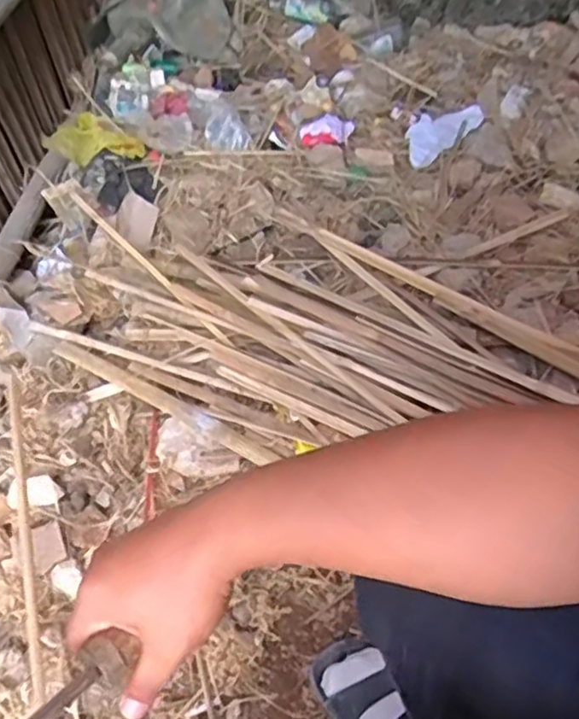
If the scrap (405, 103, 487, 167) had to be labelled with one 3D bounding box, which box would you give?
[{"bbox_3d":[0.274,-0.431,1.263,0.184,0.037,0.111,-34,58,-22],"label":"scrap"}]

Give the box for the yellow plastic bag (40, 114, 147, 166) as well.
[{"bbox_3d":[-0.370,-0.414,1.261,0.181,0.038,0.110,29,58,23],"label":"yellow plastic bag"}]

